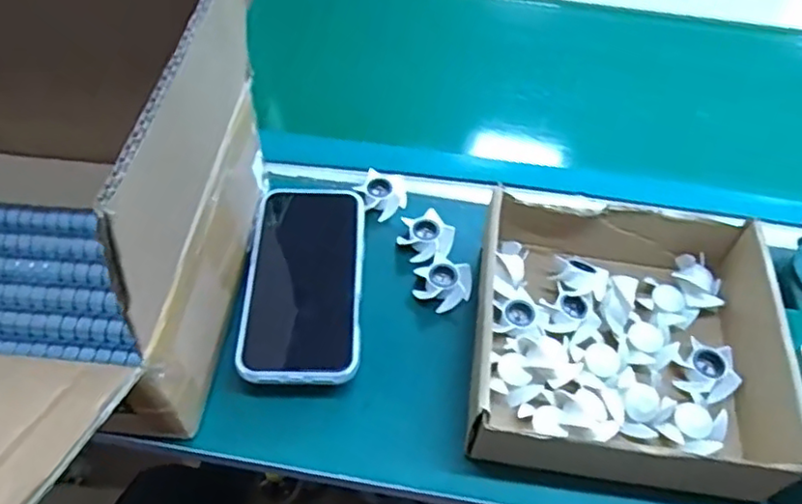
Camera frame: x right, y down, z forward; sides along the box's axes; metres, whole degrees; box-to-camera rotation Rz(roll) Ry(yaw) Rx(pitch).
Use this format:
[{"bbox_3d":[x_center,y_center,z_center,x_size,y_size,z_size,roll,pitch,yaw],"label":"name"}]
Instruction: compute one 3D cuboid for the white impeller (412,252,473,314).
[{"bbox_3d":[0.033,0.023,0.500,0.043,0.015,0.041,16,53,10],"label":"white impeller"}]

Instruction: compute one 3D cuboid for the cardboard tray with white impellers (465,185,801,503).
[{"bbox_3d":[0.158,0.056,0.452,0.206,0.072,0.202,8,52,4],"label":"cardboard tray with white impellers"}]

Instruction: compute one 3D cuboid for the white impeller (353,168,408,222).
[{"bbox_3d":[-0.016,-0.048,0.549,0.039,0.016,0.043,24,55,16],"label":"white impeller"}]

